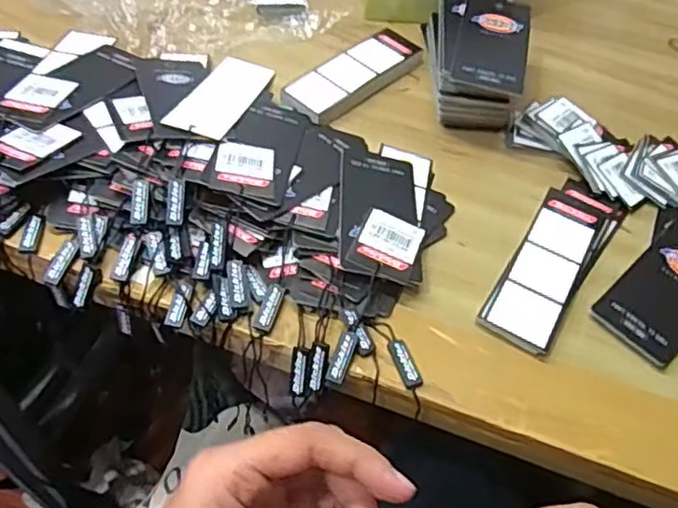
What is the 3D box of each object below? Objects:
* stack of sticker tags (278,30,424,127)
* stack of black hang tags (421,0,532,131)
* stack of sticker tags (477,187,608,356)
[{"bbox_3d":[0.014,-0.137,0.485,0.044,0.009,0.123,38,59,22],"label":"stack of sticker tags"},{"bbox_3d":[0.100,-0.147,0.478,0.069,0.054,0.117,8,53,1],"label":"stack of black hang tags"},{"bbox_3d":[0.127,0.005,0.391,0.042,0.011,0.122,27,56,15],"label":"stack of sticker tags"}]

